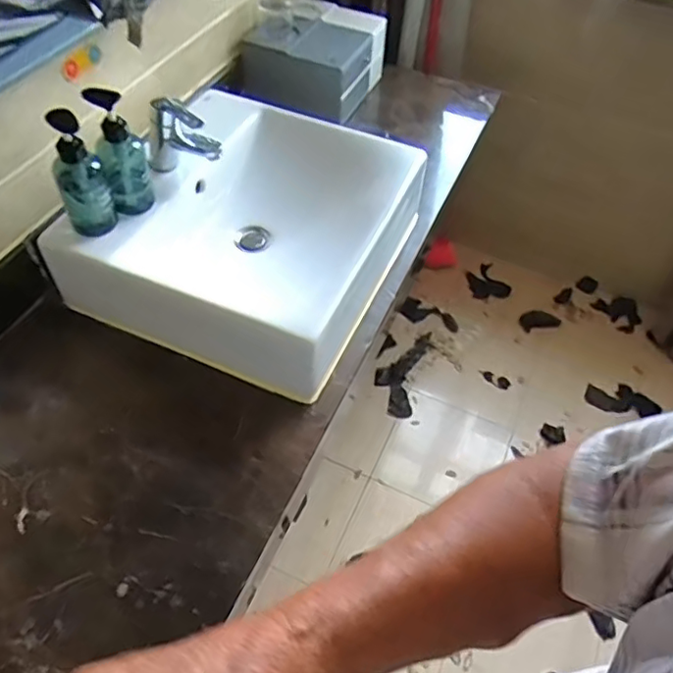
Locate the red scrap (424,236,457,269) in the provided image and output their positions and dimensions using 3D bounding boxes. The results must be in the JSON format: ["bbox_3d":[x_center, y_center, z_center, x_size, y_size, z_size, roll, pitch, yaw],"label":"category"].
[{"bbox_3d":[0.329,-0.253,1.847,0.087,0.065,0.104,26,55,17],"label":"red scrap"}]

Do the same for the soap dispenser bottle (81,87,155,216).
[{"bbox_3d":[-0.319,-0.271,0.887,0.067,0.182,0.061,-13,53,-13],"label":"soap dispenser bottle"}]

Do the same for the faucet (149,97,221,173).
[{"bbox_3d":[-0.249,-0.311,0.959,0.132,0.124,0.049,19,53,11],"label":"faucet"}]

